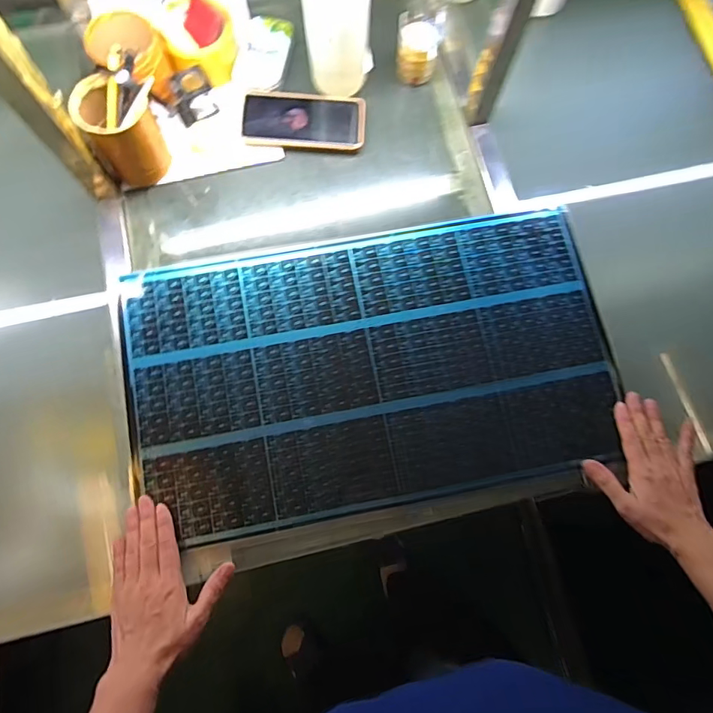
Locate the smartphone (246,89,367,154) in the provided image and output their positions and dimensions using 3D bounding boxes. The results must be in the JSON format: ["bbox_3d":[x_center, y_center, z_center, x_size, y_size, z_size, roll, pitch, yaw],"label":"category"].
[{"bbox_3d":[-0.070,-0.320,0.645,0.161,0.015,0.084,2,76,-1],"label":"smartphone"}]

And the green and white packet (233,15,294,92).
[{"bbox_3d":[-0.127,-0.418,0.658,0.067,0.017,0.119,9,76,1],"label":"green and white packet"}]

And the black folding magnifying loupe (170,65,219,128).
[{"bbox_3d":[-0.218,-0.345,0.626,0.058,0.047,0.047,-22,78,-7],"label":"black folding magnifying loupe"}]

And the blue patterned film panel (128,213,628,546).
[{"bbox_3d":[0.023,0.008,0.580,0.564,0.011,0.326,-10,76,-4],"label":"blue patterned film panel"}]

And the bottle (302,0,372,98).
[{"bbox_3d":[-0.023,-0.399,0.584,0.080,0.171,0.060,-3,76,-2],"label":"bottle"}]

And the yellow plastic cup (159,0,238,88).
[{"bbox_3d":[-0.206,-0.421,0.632,0.091,0.050,0.109,-11,76,-4],"label":"yellow plastic cup"}]

